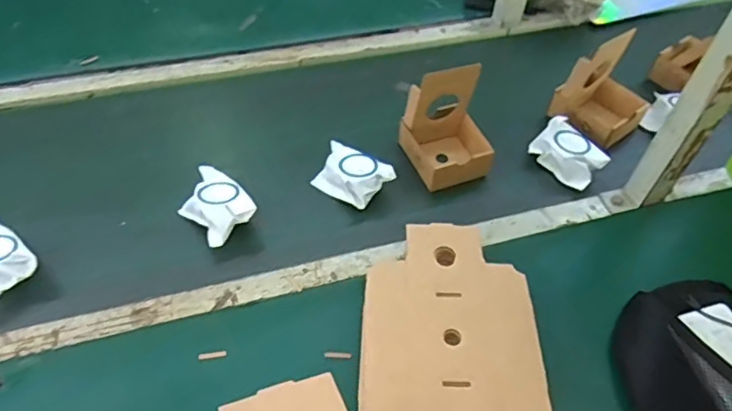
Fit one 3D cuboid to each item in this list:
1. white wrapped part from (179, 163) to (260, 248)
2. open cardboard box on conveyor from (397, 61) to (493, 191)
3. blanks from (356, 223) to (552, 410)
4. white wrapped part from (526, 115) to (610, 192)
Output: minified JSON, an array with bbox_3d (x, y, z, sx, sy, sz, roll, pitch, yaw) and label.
[{"bbox_3d":[-0.200,0.001,0.757,0.076,0.053,0.111,-34,60,-26],"label":"white wrapped part"},{"bbox_3d":[0.126,-0.106,0.808,0.105,0.148,0.131,-17,54,-16],"label":"open cardboard box on conveyor"},{"bbox_3d":[0.092,0.152,0.629,0.194,0.048,0.288,8,51,2],"label":"blanks"},{"bbox_3d":[0.304,-0.080,0.844,0.078,0.037,0.107,-34,60,-27],"label":"white wrapped part"}]

